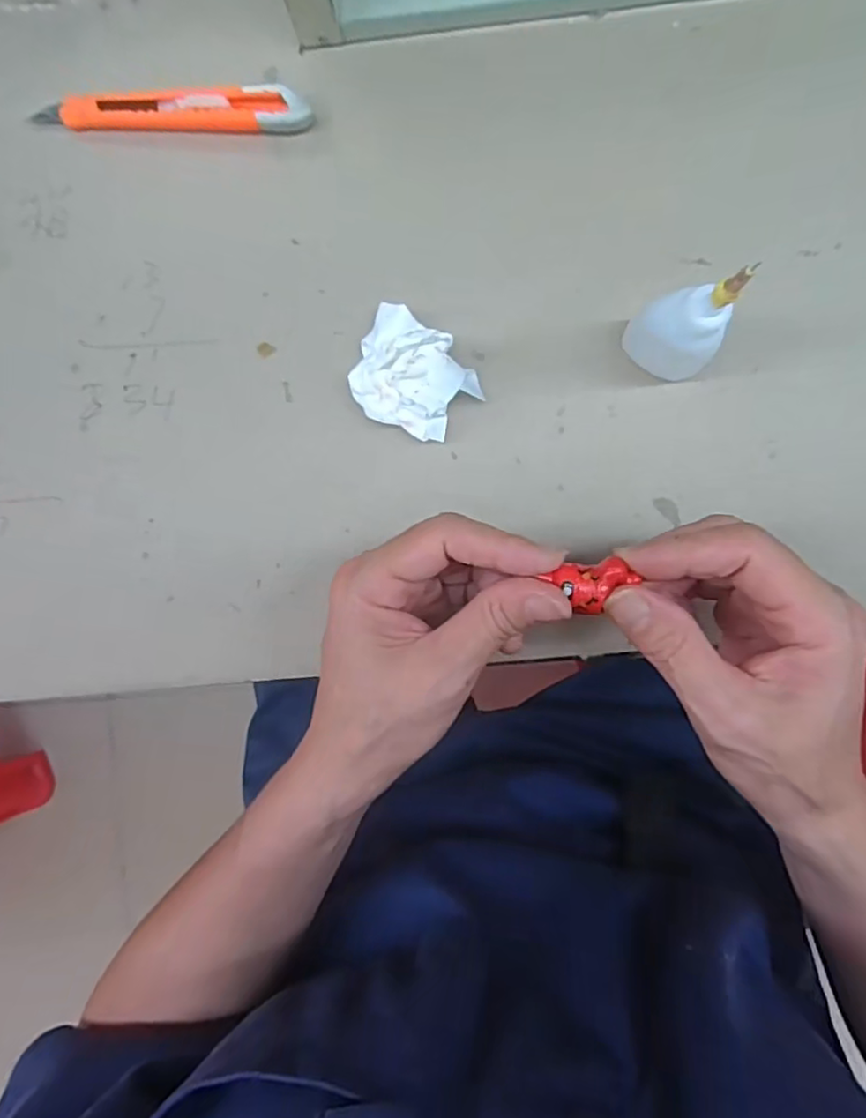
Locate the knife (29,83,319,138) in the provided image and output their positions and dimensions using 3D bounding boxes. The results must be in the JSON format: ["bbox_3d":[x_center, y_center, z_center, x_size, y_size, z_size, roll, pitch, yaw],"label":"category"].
[{"bbox_3d":[-0.124,-0.211,0.306,0.135,0.013,0.018,4,92,4],"label":"knife"}]

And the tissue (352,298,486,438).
[{"bbox_3d":[-0.011,-0.081,0.288,0.056,0.027,0.045,38,94,3],"label":"tissue"}]

